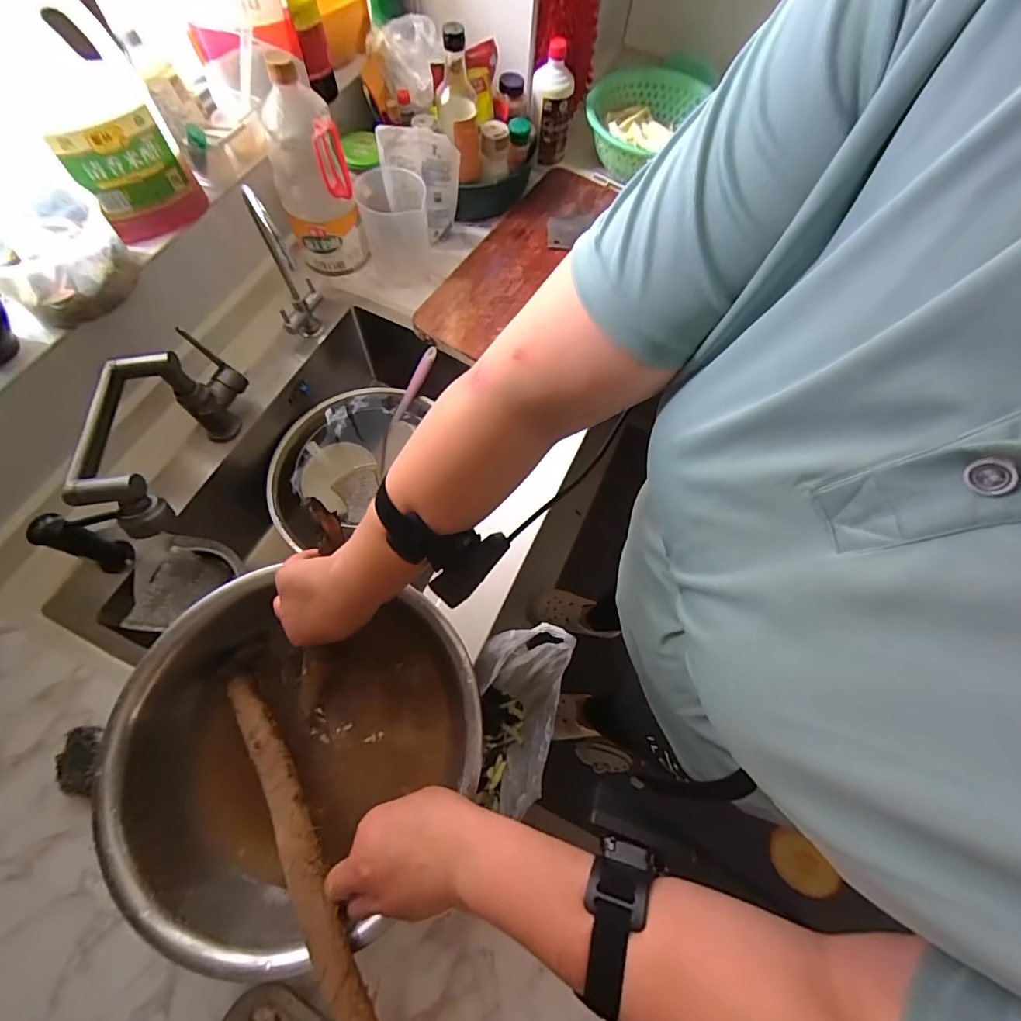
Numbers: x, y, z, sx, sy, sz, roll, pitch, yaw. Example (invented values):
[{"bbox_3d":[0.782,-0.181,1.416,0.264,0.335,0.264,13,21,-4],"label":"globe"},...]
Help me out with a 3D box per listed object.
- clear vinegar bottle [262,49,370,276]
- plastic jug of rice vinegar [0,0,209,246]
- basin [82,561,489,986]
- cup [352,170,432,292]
[{"bbox_3d":[-0.288,-0.480,0.683,0.104,0.253,0.084,-16,69,-9],"label":"clear vinegar bottle"},{"bbox_3d":[-0.476,-0.454,0.535,0.121,0.229,0.094,-40,75,-17],"label":"plastic jug of rice vinegar"},{"bbox_3d":[-0.229,0.250,0.514,0.314,0.180,0.308,31,69,10],"label":"basin"},{"bbox_3d":[-0.190,-0.471,0.790,0.107,0.139,0.107,1,69,-2],"label":"cup"}]

